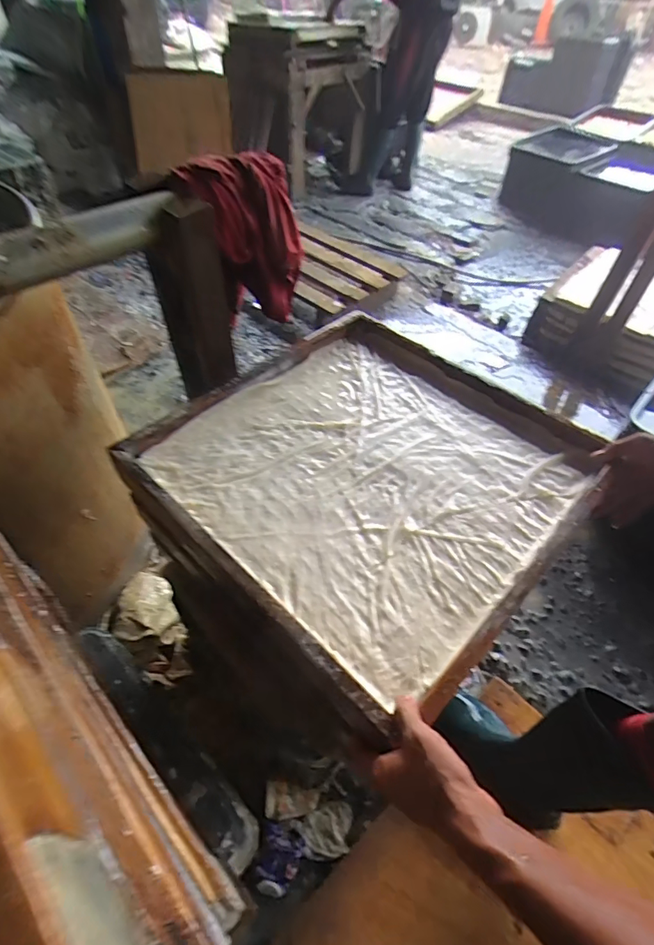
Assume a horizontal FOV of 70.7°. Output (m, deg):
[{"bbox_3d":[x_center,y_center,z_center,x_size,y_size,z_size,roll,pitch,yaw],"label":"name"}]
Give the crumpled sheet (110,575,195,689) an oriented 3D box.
[{"bbox_3d":[-0.386,0.324,0.993,0.150,0.058,0.277,-21,54,-21],"label":"crumpled sheet"}]

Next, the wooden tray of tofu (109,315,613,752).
[{"bbox_3d":[0.061,-0.018,0.646,0.509,0.033,0.544,37,58,25],"label":"wooden tray of tofu"}]

